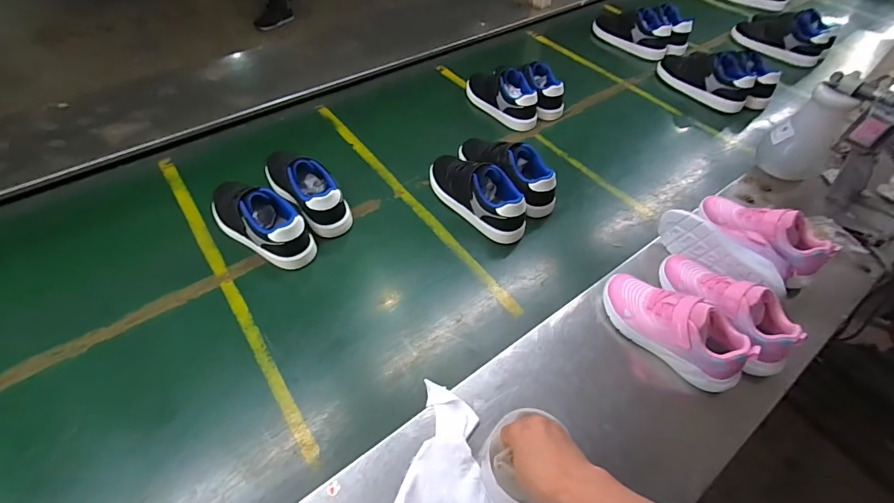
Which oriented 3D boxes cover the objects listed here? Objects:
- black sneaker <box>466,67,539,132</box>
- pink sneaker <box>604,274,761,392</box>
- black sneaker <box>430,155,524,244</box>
[{"bbox_3d":[0.120,-0.369,0.955,0.073,0.099,0.214,-34,60,-25],"label":"black sneaker"},{"bbox_3d":[0.307,0.099,0.564,0.196,0.091,0.068,38,60,25],"label":"pink sneaker"},{"bbox_3d":[0.050,-0.116,0.753,0.081,0.100,0.218,-26,57,-20],"label":"black sneaker"}]

